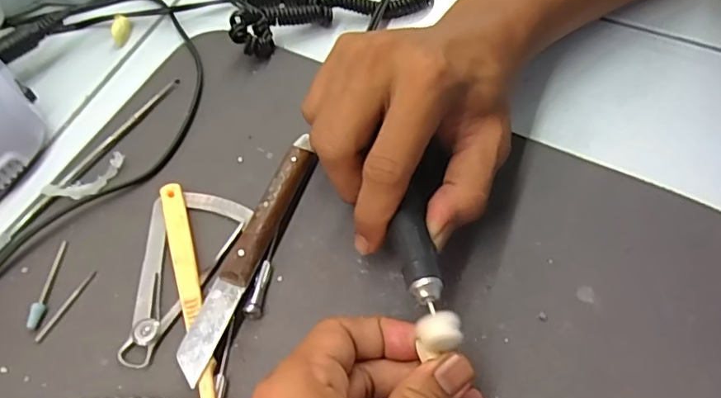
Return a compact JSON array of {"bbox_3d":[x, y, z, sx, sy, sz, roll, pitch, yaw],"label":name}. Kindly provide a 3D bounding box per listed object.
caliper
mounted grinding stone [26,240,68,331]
[{"bbox_3d":[-0.090,0.038,0.286,0.054,0.004,0.097,0,59,-1],"label":"caliper"},{"bbox_3d":[-0.164,0.044,0.283,0.007,0.006,0.049,0,59,-1],"label":"mounted grinding stone"}]

